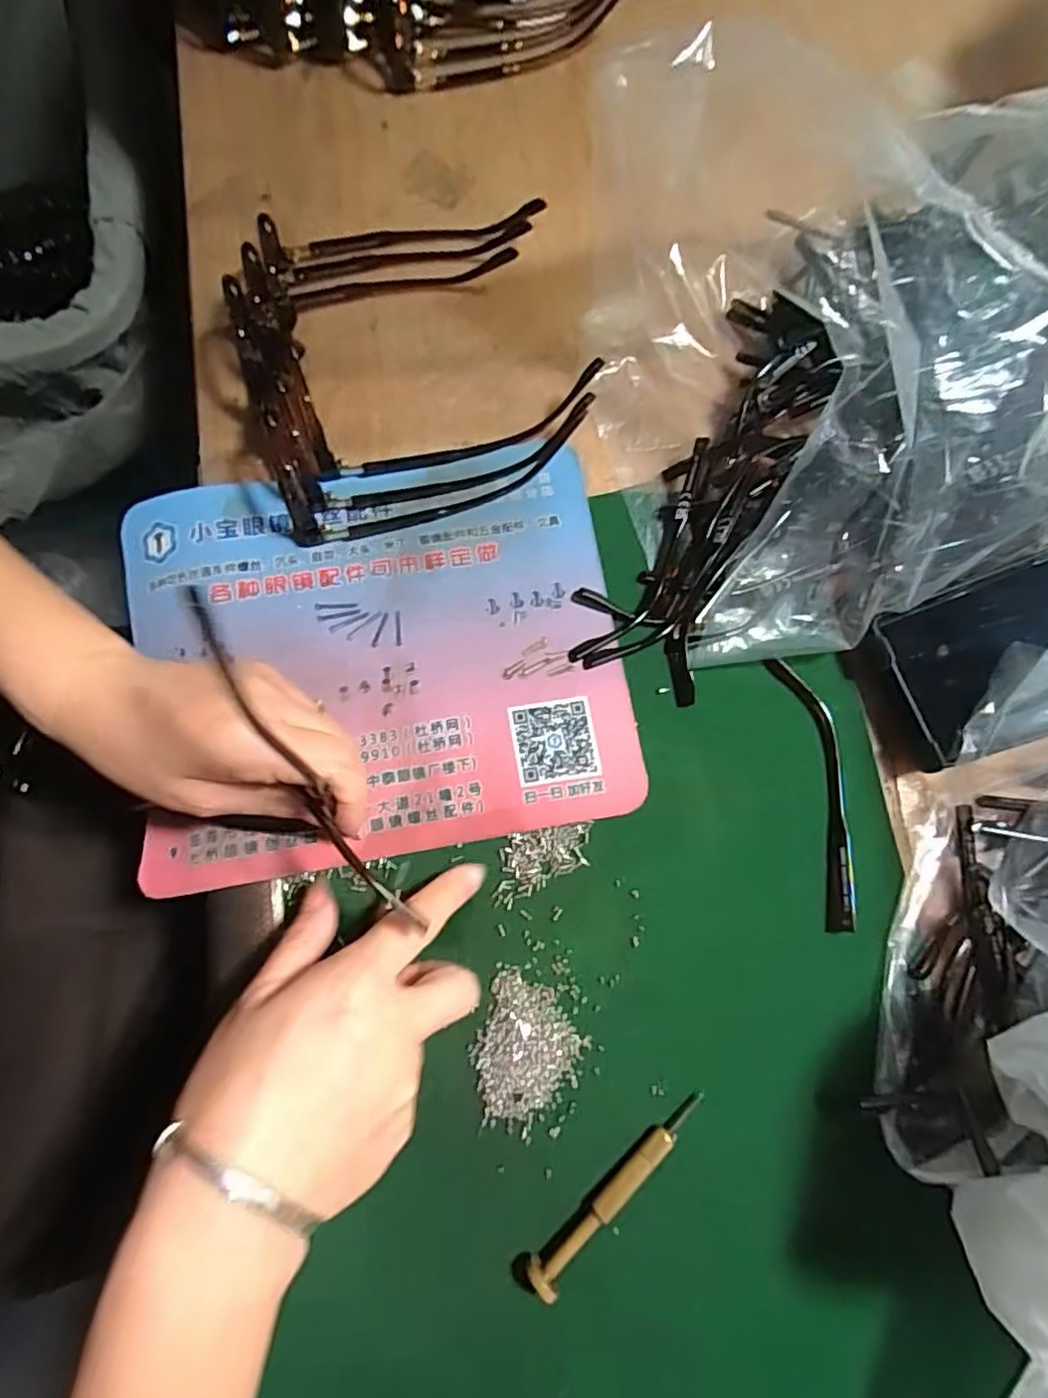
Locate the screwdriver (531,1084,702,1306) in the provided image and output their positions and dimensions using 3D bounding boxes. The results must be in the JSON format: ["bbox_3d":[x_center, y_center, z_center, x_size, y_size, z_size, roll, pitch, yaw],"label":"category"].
[{"bbox_3d":[0.038,0.198,0.257,0.013,0.013,0.093,44,80,8],"label":"screwdriver"}]

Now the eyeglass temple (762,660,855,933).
[{"bbox_3d":[0.142,0.042,0.298,0.026,0.004,0.126,-7,77,-3],"label":"eyeglass temple"}]

